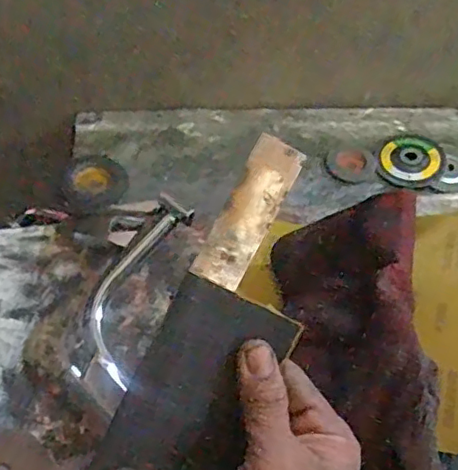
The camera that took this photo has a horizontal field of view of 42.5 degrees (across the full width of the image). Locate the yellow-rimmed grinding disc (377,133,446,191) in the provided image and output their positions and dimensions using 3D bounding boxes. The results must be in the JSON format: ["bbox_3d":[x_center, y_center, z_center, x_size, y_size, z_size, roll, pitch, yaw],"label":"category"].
[{"bbox_3d":[0.238,-0.098,0.768,0.080,0.004,0.100,23,56,14],"label":"yellow-rimmed grinding disc"}]

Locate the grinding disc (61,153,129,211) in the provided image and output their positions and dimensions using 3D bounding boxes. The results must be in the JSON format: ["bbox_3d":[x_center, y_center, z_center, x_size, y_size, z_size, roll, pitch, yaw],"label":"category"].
[{"bbox_3d":[-0.172,-0.065,0.737,0.088,0.018,0.069,-4,84,14],"label":"grinding disc"}]

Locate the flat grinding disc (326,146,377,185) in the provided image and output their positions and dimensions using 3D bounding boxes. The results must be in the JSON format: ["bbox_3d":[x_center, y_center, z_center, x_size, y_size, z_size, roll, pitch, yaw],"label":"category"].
[{"bbox_3d":[0.160,-0.093,0.772,0.065,0.008,0.059,39,62,23],"label":"flat grinding disc"}]

